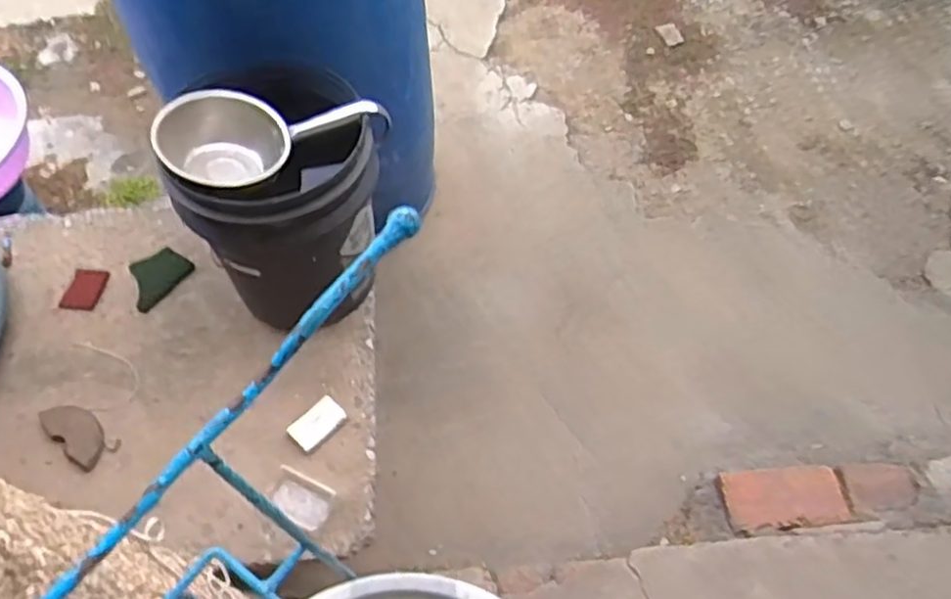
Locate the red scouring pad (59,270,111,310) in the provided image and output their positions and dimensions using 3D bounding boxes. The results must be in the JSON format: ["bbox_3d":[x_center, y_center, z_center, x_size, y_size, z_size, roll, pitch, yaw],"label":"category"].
[{"bbox_3d":[-0.723,-0.020,1.306,0.068,0.012,0.084,6,58,2],"label":"red scouring pad"}]

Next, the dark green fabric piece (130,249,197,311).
[{"bbox_3d":[-0.595,-0.046,1.308,0.083,0.015,0.120,45,79,-5],"label":"dark green fabric piece"}]

